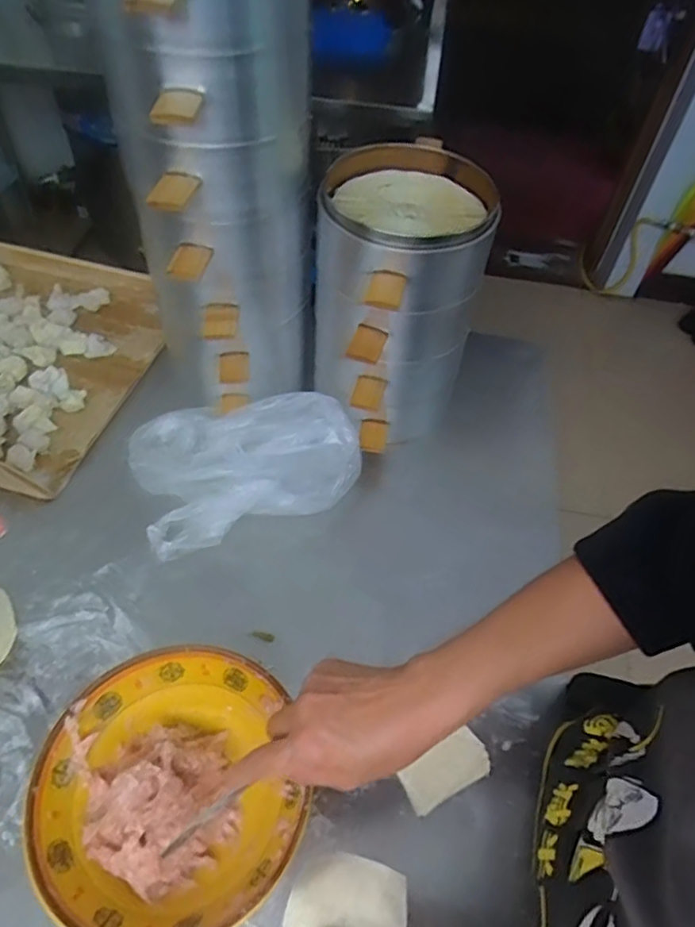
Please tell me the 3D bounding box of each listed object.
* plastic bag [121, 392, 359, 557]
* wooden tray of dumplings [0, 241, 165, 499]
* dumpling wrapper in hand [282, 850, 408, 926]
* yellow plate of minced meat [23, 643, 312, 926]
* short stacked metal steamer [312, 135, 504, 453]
[{"bbox_3d":[-0.113,-0.017,0.673,0.249,0.080,0.172,-16,56,-15],"label":"plastic bag"},{"bbox_3d":[-0.461,-0.151,0.785,0.385,0.047,0.380,11,56,6],"label":"wooden tray of dumplings"},{"bbox_3d":[0.000,0.288,0.381,0.076,0.011,0.067,21,44,-5],"label":"dumpling wrapper in hand"},{"bbox_3d":[-0.135,0.254,0.473,0.185,0.078,0.196,2,52,-3],"label":"yellow plate of minced meat"},{"bbox_3d":[0.053,-0.173,0.687,0.173,0.262,0.219,9,53,3],"label":"short stacked metal steamer"}]

